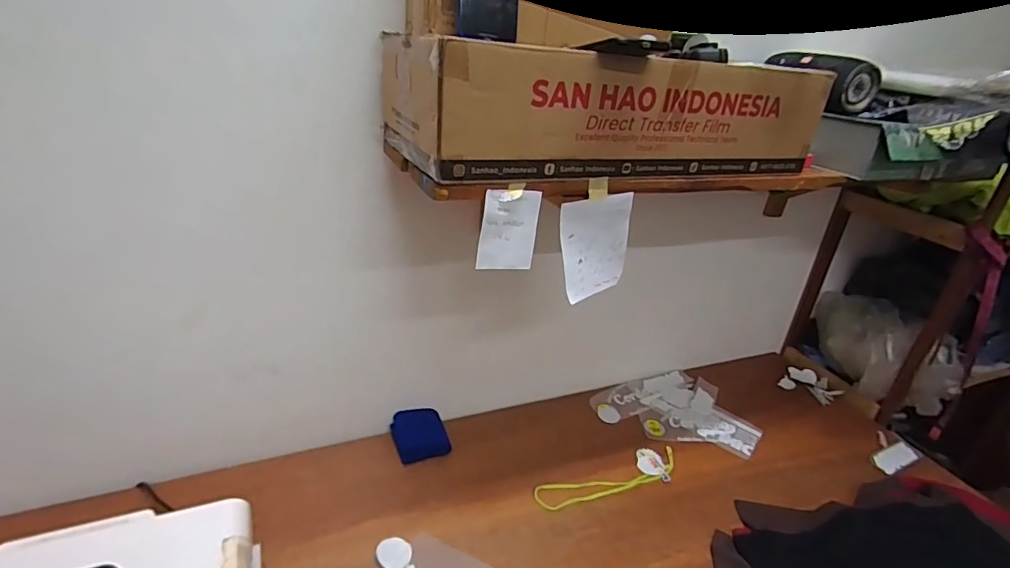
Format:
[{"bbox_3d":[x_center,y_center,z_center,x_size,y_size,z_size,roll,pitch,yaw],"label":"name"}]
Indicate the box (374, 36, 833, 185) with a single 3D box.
[{"bbox_3d":[0.159,-0.271,0.765,0.621,0.150,0.238,-6,30,-22],"label":"box"}]

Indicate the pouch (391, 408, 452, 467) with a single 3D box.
[{"bbox_3d":[-0.185,0.331,1.112,0.110,0.046,0.123,-9,31,-25],"label":"pouch"}]

